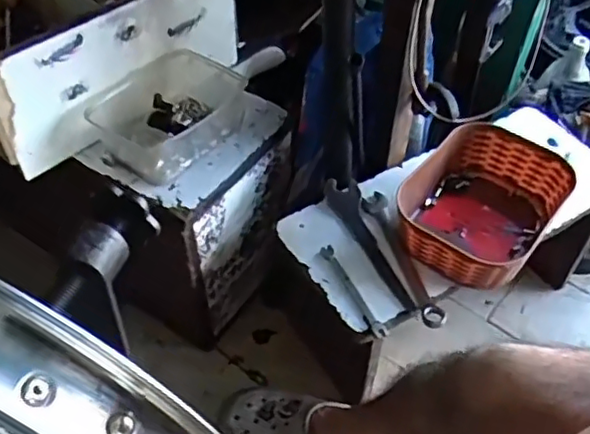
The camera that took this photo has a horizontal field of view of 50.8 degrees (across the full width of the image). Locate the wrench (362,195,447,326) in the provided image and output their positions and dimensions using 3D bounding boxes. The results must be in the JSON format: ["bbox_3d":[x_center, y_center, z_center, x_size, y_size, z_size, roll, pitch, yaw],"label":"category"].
[{"bbox_3d":[0.127,0.044,0.742,0.029,0.011,0.196,-13,51,-12],"label":"wrench"}]

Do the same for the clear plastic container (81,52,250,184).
[{"bbox_3d":[-0.155,-0.133,0.782,0.122,0.071,0.180,27,54,21],"label":"clear plastic container"}]

